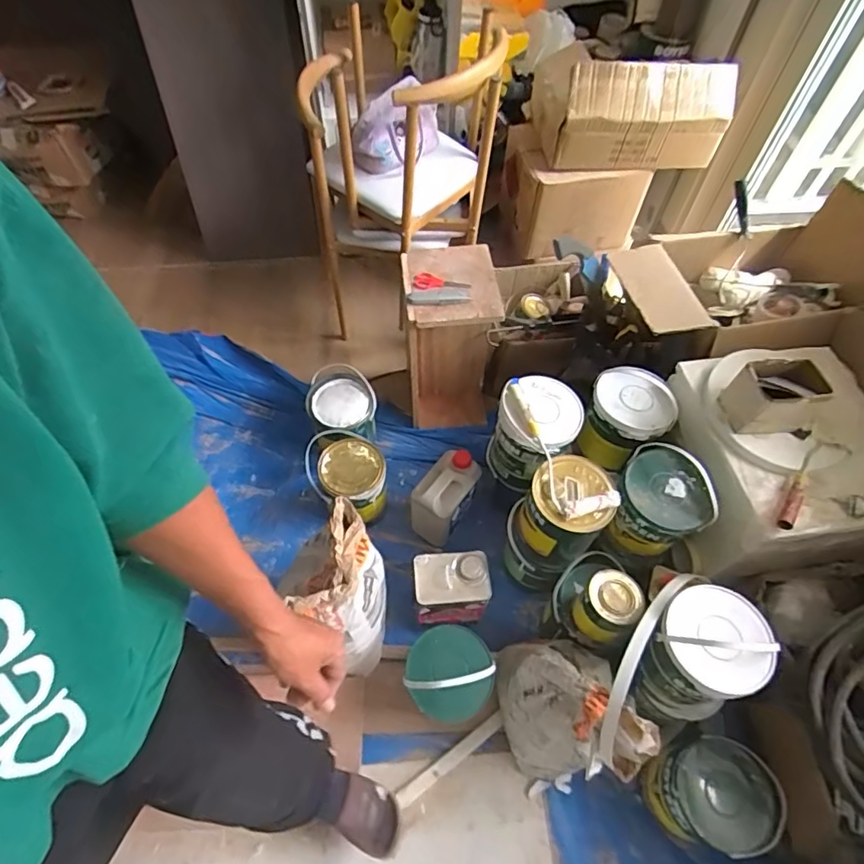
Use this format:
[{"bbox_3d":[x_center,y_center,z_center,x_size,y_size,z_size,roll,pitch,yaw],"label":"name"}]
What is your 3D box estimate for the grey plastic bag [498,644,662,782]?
[{"bbox_3d":[0.258,0.537,1.088,0.206,0.365,0.286,-5,58,-5],"label":"grey plastic bag"}]

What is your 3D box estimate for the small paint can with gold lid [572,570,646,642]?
[{"bbox_3d":[0.356,0.353,1.101,0.112,0.115,0.120,36,64,19],"label":"small paint can with gold lid"}]

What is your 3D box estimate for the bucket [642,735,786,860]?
[{"bbox_3d":[0.558,0.729,1.086,0.186,0.218,0.178,-4,58,-4],"label":"bucket"}]

